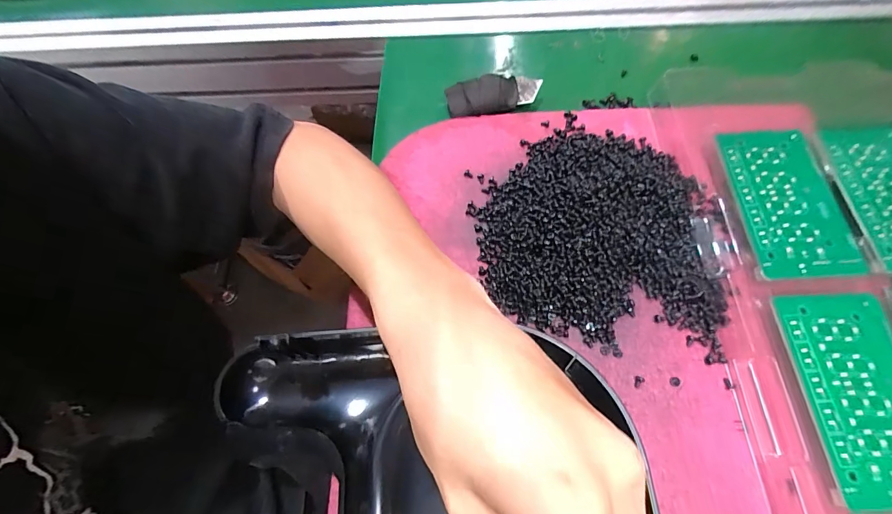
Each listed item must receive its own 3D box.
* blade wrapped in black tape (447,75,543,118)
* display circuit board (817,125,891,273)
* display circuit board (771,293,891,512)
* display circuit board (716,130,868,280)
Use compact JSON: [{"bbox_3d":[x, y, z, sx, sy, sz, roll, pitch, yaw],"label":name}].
[{"bbox_3d":[0.036,-0.129,0.308,0.071,0.010,0.027,-10,66,-2],"label":"blade wrapped in black tape"},{"bbox_3d":[0.281,-0.040,0.250,0.061,0.004,0.103,-3,69,7],"label":"display circuit board"},{"bbox_3d":[0.219,0.071,0.209,0.057,0.004,0.104,-5,68,6],"label":"display circuit board"},{"bbox_3d":[0.214,-0.036,0.251,0.056,0.004,0.103,-5,68,6],"label":"display circuit board"}]

